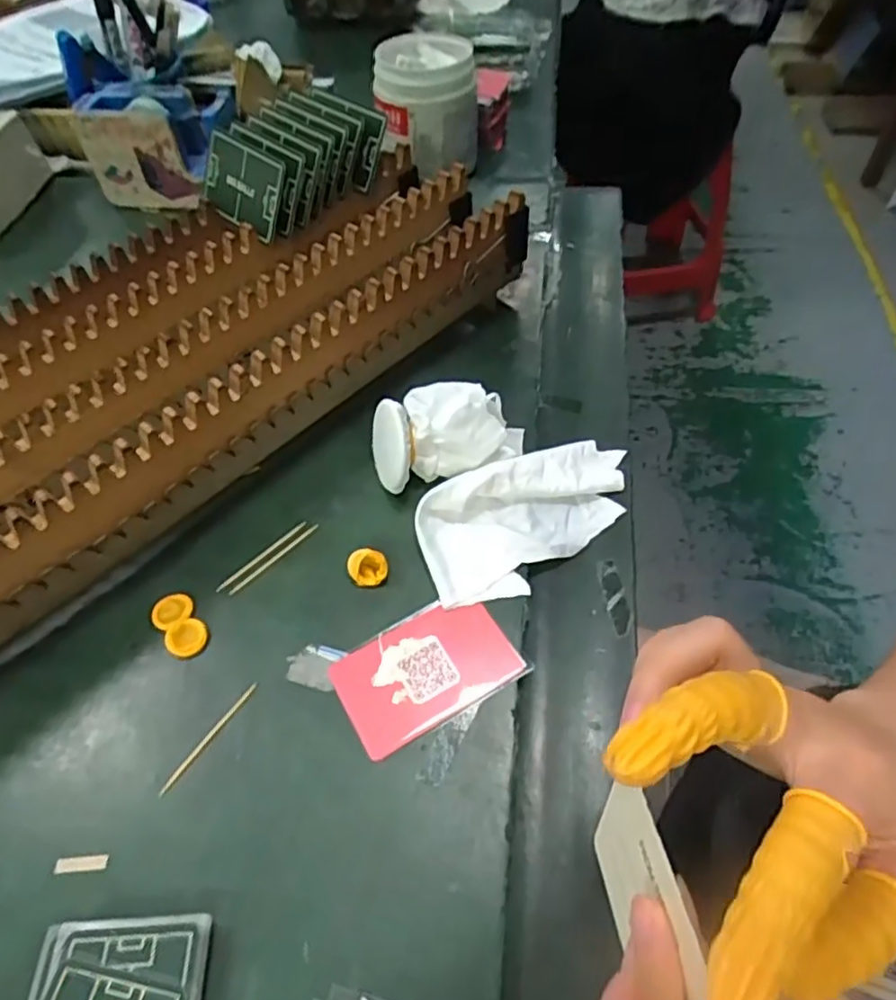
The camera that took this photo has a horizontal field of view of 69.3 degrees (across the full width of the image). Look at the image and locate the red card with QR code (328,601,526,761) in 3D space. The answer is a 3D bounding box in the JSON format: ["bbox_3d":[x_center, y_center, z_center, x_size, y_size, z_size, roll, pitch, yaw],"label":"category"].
[{"bbox_3d":[-0.012,0.084,0.326,0.086,0.004,0.055,-28,56,-16],"label":"red card with QR code"}]

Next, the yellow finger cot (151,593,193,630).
[{"bbox_3d":[-0.149,0.059,0.350,0.021,0.004,0.021,-2,53,3],"label":"yellow finger cot"}]

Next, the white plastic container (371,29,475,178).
[{"bbox_3d":[-0.019,-0.377,0.615,0.091,0.089,0.090,0,53,5],"label":"white plastic container"}]

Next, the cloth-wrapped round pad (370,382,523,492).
[{"bbox_3d":[-0.001,-0.044,0.392,0.094,0.046,0.053,-19,54,-10],"label":"cloth-wrapped round pad"}]

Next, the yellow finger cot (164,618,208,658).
[{"bbox_3d":[-0.137,0.072,0.340,0.022,0.004,0.020,-2,53,3],"label":"yellow finger cot"}]

